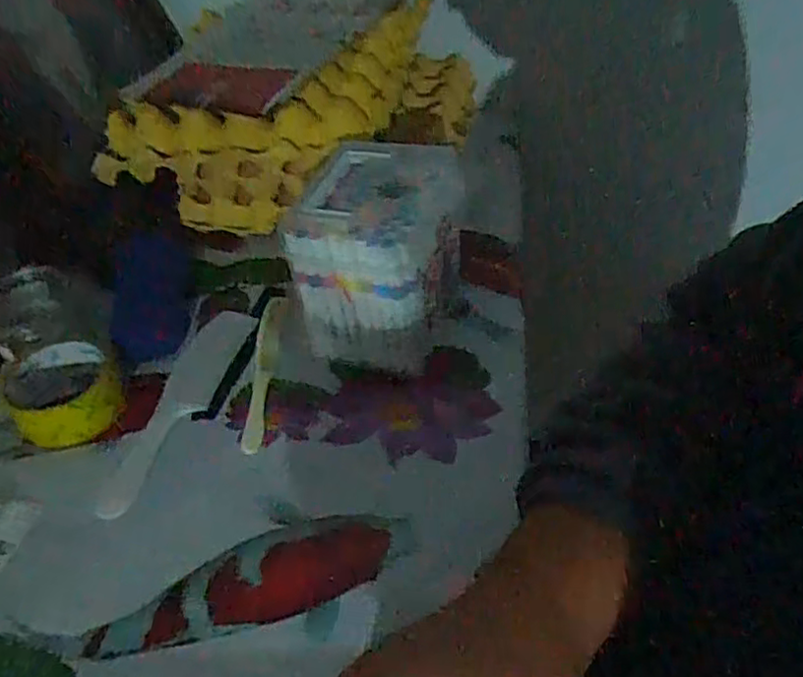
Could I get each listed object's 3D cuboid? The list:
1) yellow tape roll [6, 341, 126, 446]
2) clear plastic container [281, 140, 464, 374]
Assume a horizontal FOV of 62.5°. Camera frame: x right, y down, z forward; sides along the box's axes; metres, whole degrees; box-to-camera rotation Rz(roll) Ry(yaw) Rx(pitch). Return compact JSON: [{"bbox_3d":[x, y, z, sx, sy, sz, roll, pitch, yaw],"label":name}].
[{"bbox_3d":[-0.285,0.045,0.565,0.083,0.034,0.101,-26,48,-22],"label":"yellow tape roll"},{"bbox_3d":[-0.016,-0.073,0.576,0.138,0.152,0.150,3,44,6],"label":"clear plastic container"}]

